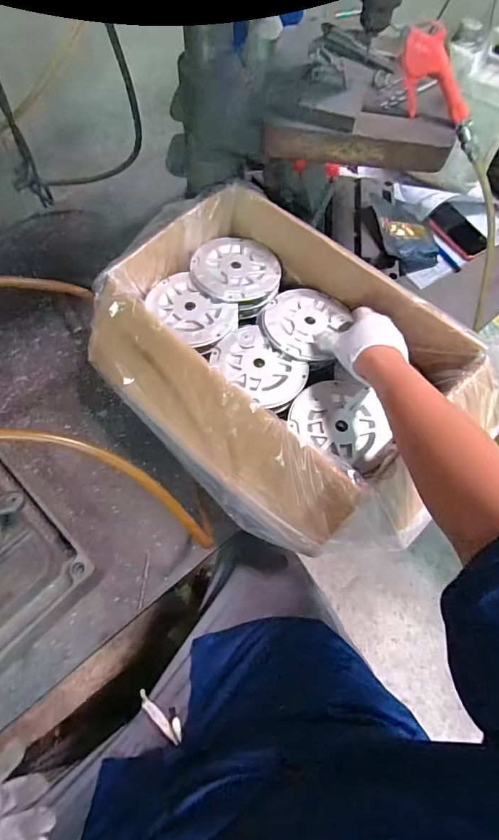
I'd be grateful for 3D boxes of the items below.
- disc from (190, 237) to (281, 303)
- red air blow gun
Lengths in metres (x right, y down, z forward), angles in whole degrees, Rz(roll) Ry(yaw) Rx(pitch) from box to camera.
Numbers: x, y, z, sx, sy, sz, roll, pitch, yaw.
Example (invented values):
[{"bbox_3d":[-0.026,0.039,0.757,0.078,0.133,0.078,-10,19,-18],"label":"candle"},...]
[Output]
[{"bbox_3d":[-0.022,-0.237,0.676,0.131,0.014,0.128,1,65,-2],"label":"disc"},{"bbox_3d":[0.244,-0.447,0.573,0.041,0.073,0.125,-41,100,-18],"label":"red air blow gun"}]

